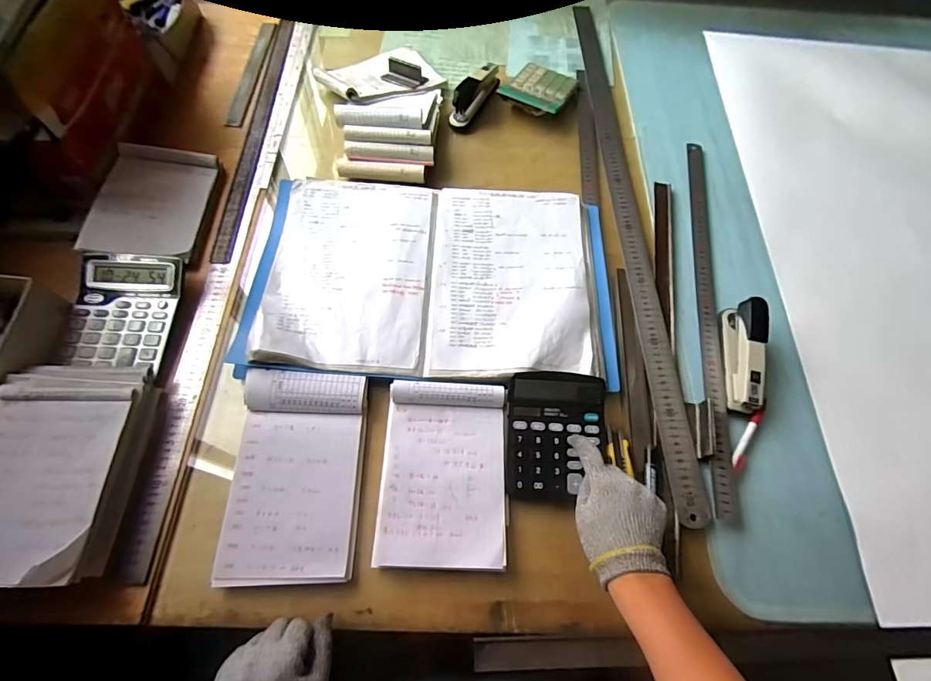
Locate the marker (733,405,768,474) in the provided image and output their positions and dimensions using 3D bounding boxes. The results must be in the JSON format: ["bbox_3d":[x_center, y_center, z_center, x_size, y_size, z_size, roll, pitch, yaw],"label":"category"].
[{"bbox_3d":[0.344,0.121,0.536,0.015,0.015,0.092,34,69,13],"label":"marker"}]

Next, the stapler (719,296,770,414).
[{"bbox_3d":[0.359,0.016,0.561,0.032,0.055,0.143,11,66,3],"label":"stapler"}]

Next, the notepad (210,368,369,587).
[{"bbox_3d":[-0.188,0.147,0.492,0.138,0.031,0.221,1,66,-1],"label":"notepad"}]

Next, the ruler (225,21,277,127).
[{"bbox_3d":[-0.395,-0.504,0.815,0.032,0.005,0.295,1,65,1],"label":"ruler"}]

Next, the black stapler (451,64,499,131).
[{"bbox_3d":[0.021,-0.428,0.756,0.031,0.063,0.143,30,68,11],"label":"black stapler"}]

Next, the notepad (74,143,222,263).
[{"bbox_3d":[-0.449,-0.202,0.632,0.138,0.012,0.202,7,62,-14],"label":"notepad"}]

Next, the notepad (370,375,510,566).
[{"bbox_3d":[-0.024,0.147,0.499,0.138,0.025,0.198,2,66,-1],"label":"notepad"}]

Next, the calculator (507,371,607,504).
[{"bbox_3d":[0.108,0.110,0.515,0.114,0.026,0.145,2,66,-1],"label":"calculator"}]

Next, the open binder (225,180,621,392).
[{"bbox_3d":[-0.043,-0.088,0.608,0.483,0.052,0.304,3,66,-1],"label":"open binder"}]

